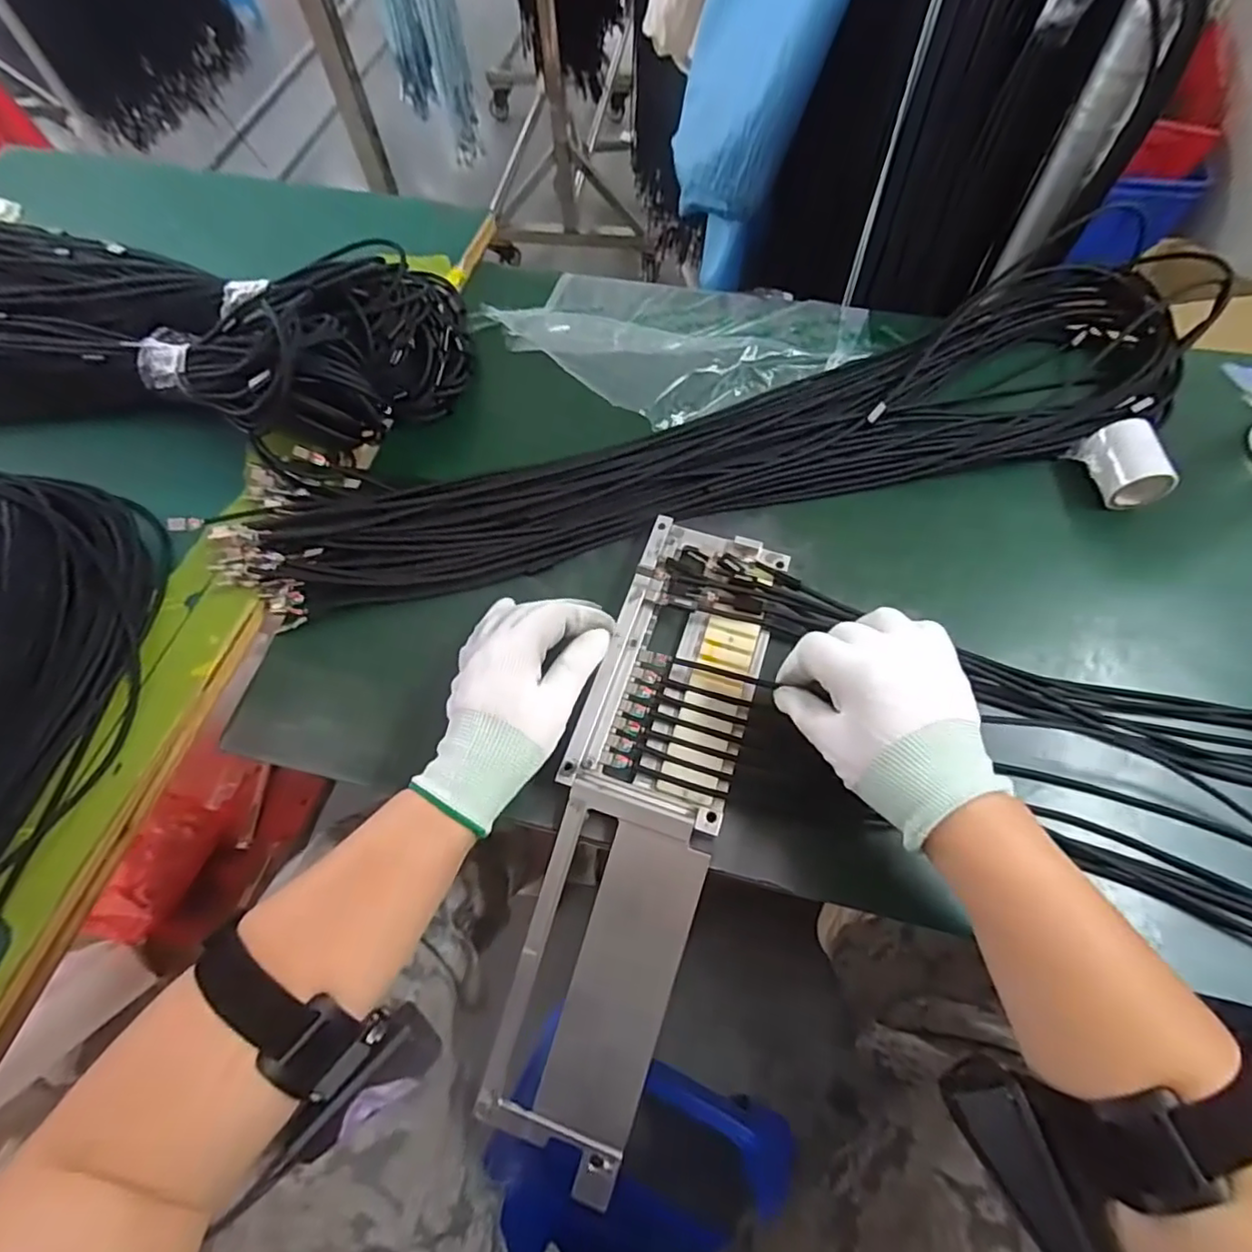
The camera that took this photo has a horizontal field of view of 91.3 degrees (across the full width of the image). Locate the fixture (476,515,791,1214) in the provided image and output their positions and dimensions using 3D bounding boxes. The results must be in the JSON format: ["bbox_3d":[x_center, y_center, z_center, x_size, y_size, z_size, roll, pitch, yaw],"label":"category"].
[{"bbox_3d":[0.011,0.111,0.375,0.098,0.044,0.383,14,74,8],"label":"fixture"}]

